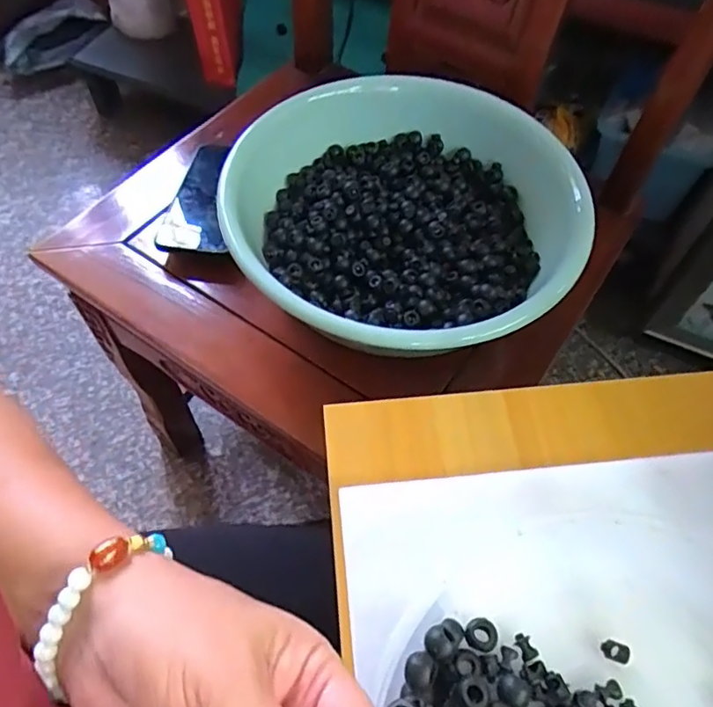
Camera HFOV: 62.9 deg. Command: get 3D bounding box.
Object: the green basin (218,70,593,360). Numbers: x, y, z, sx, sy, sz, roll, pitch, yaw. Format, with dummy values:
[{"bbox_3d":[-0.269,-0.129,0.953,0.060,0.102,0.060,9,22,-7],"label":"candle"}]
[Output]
[{"bbox_3d":[0.057,-0.129,0.522,0.304,0.098,0.298,0,59,0],"label":"green basin"}]

